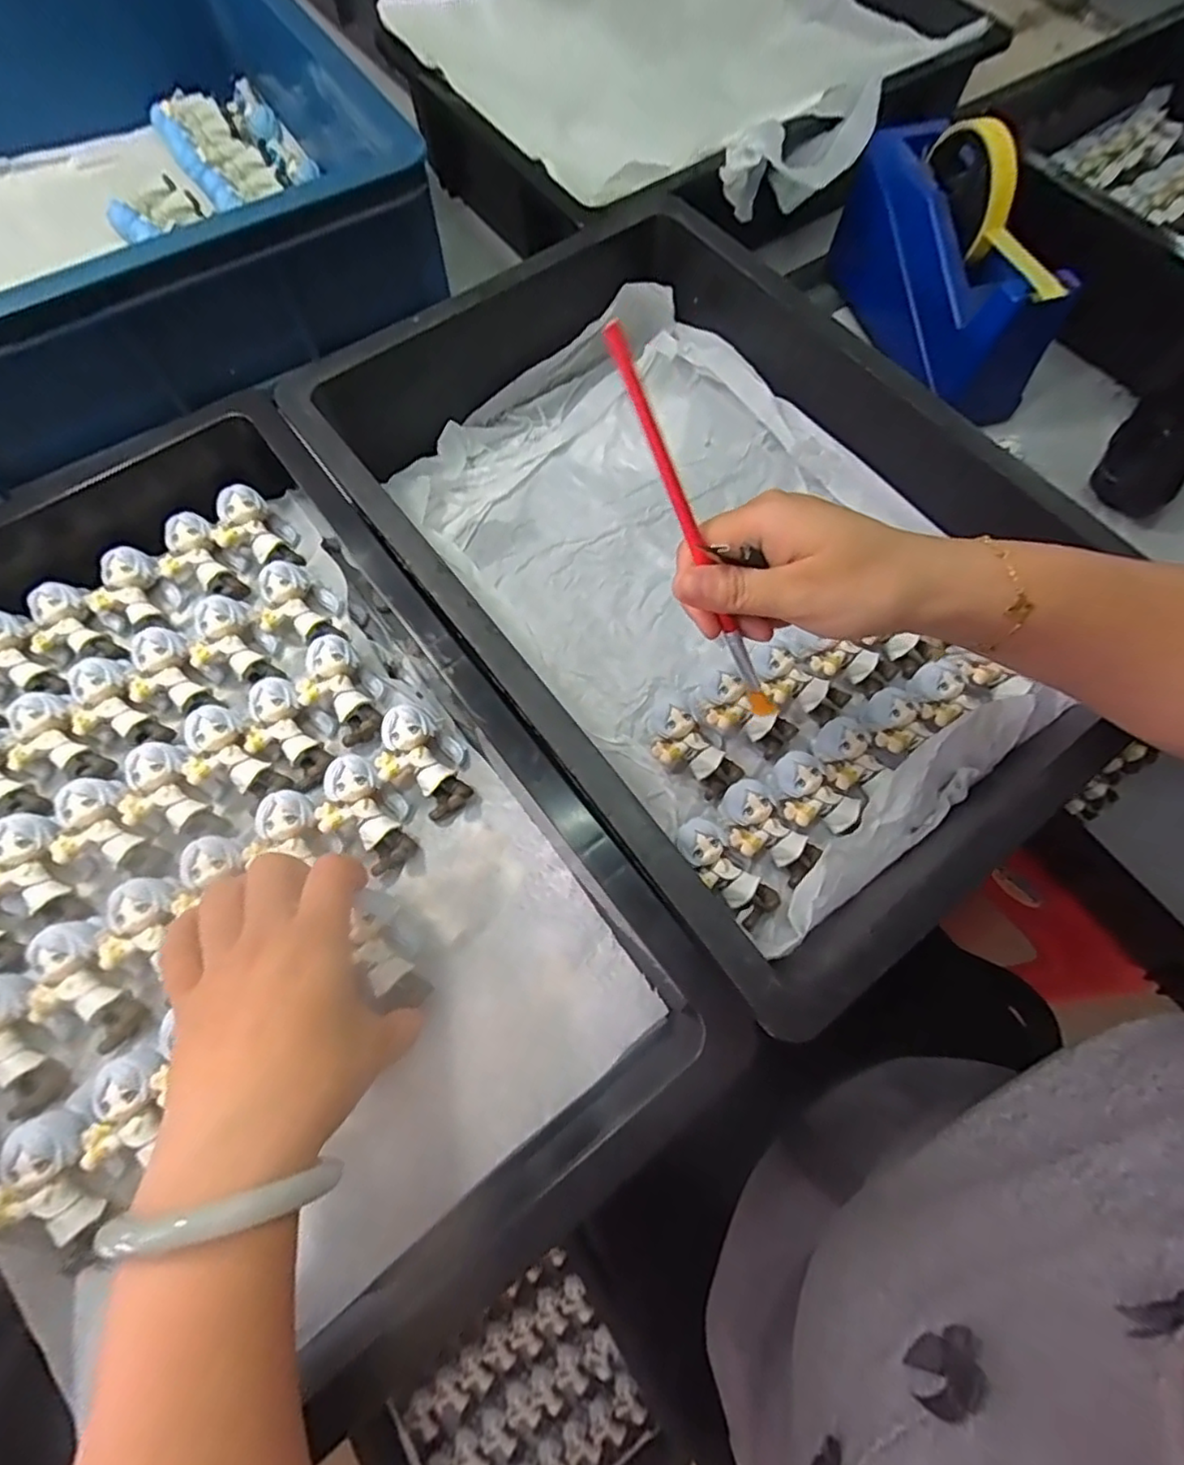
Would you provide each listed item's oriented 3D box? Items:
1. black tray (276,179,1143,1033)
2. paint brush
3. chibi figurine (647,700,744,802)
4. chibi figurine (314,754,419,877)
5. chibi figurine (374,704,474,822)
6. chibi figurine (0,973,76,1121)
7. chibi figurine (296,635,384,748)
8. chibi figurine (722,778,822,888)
[{"bbox_3d":[0.060,-0.113,0.386,0.308,0.089,0.448,-36,73,-14],"label":"black tray"},{"bbox_3d":[0.043,-0.078,0.256,0.007,0.009,0.165,-32,111,-12],"label":"paint brush"},{"bbox_3d":[0.054,0.010,0.368,0.032,0.024,0.065,-39,74,-15],"label":"chibi figurine"},{"bbox_3d":[-0.116,0.044,0.329,0.058,0.026,0.037,40,73,14],"label":"chibi figurine"},{"bbox_3d":[-0.090,0.015,0.339,0.056,0.030,0.040,42,74,14],"label":"chibi figurine"},{"bbox_3d":[-0.265,0.144,0.284,0.037,0.022,0.065,-30,95,-12],"label":"chibi figurine"},{"bbox_3d":[-0.141,-0.024,0.354,0.038,0.025,0.053,-36,73,-14],"label":"chibi figurine"},{"bbox_3d":[0.095,0.056,0.347,0.034,0.018,0.060,-41,74,-15],"label":"chibi figurine"}]

